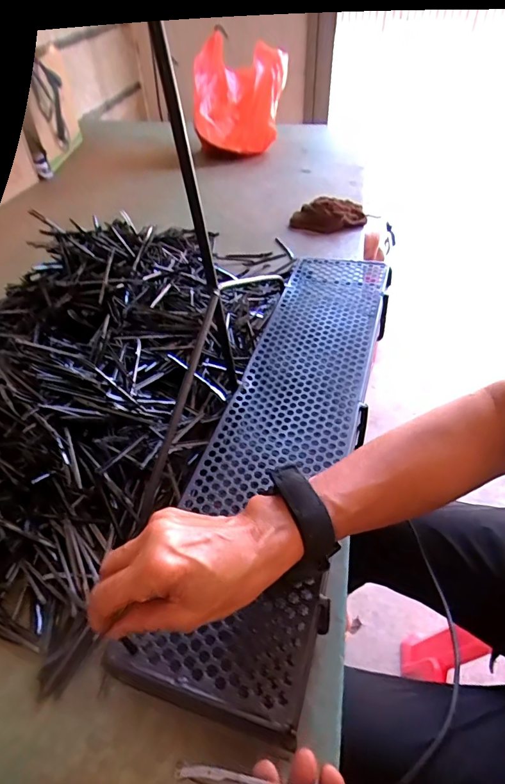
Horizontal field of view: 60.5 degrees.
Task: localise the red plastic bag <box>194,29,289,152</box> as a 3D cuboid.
[{"bbox_3d":[-0.031,-0.778,1.132,0.235,0.203,0.260,-2,45,0],"label":"red plastic bag"}]

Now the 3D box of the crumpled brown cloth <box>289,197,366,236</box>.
[{"bbox_3d":[0.158,-0.365,0.887,0.155,0.050,0.062,-5,46,-4],"label":"crumpled brown cloth"}]

